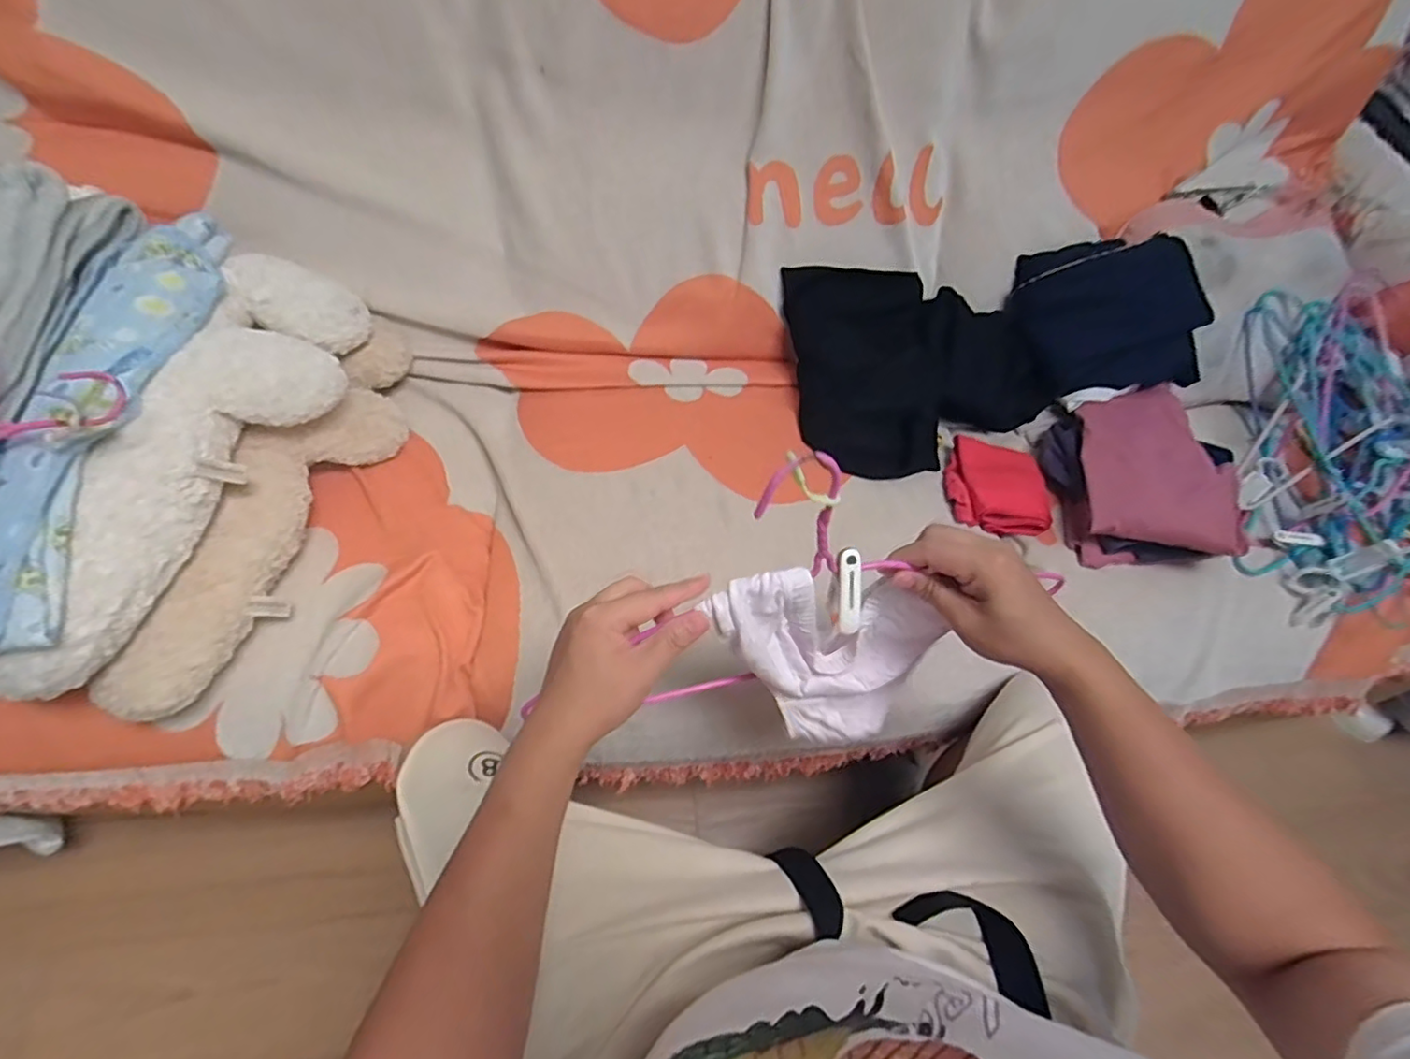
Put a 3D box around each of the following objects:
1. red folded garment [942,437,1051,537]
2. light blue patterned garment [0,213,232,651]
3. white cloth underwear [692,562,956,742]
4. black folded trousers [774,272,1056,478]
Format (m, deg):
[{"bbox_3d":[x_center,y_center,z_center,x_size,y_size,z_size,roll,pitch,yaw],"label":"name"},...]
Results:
[{"bbox_3d":[0.378,-0.060,0.789,0.123,0.041,0.127,14,60,3],"label":"red folded garment"},{"bbox_3d":[-0.554,-0.124,0.566,0.109,0.067,0.497,7,60,-1],"label":"light blue patterned garment"},{"bbox_3d":[0.093,0.106,0.484,0.178,0.185,0.081,-5,61,-7],"label":"white cloth underwear"},{"bbox_3d":[0.300,-0.216,0.866,0.344,0.062,0.292,-5,77,-12],"label":"black folded trousers"}]

